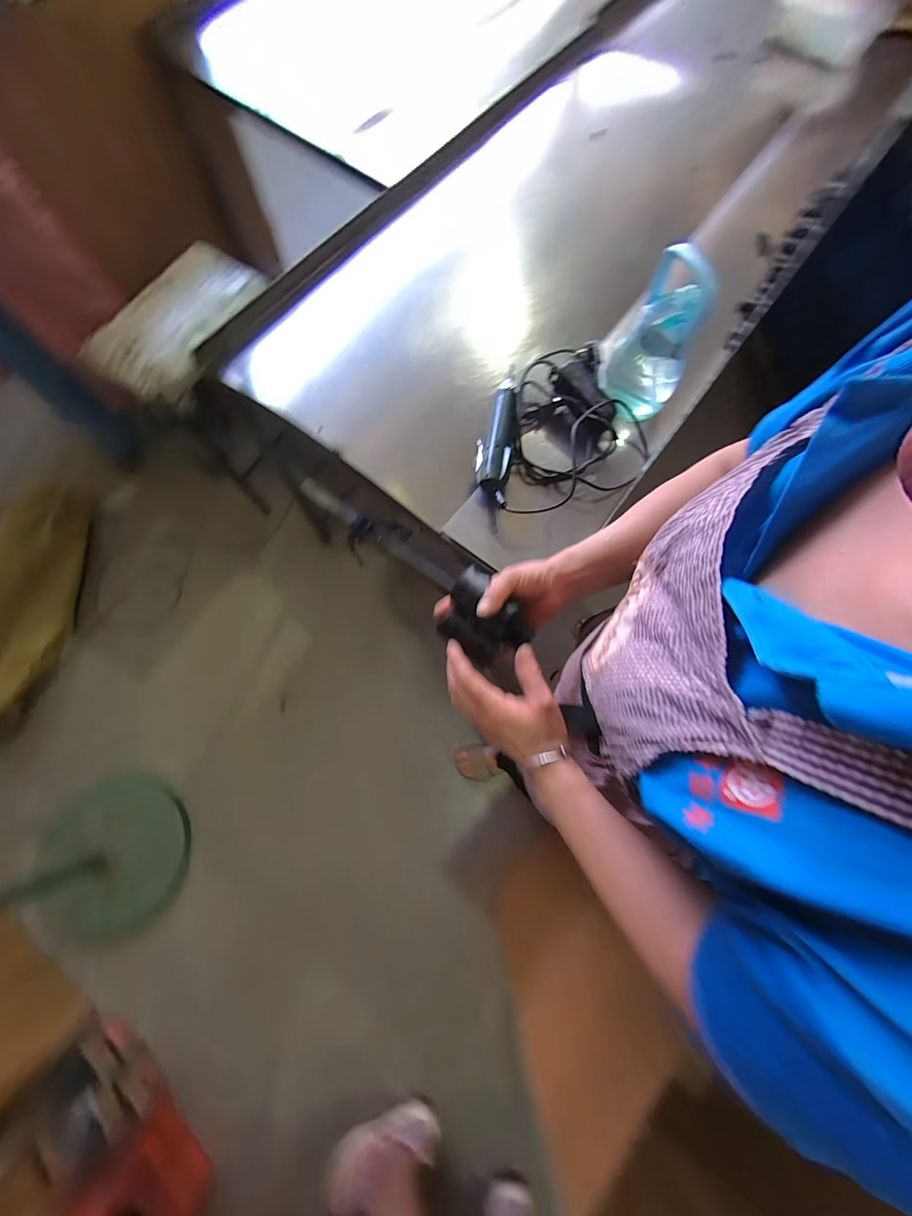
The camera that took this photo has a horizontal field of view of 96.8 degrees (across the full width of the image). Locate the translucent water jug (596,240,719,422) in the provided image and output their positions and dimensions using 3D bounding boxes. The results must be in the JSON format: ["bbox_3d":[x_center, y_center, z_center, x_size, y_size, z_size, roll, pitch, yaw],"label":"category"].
[{"bbox_3d":[0.296,-0.398,0.610,0.127,0.201,0.115,30,76,7],"label":"translucent water jug"}]

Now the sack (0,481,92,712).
[{"bbox_3d":[-1.346,-0.010,1.234,0.190,0.223,0.792,16,75,4],"label":"sack"}]

